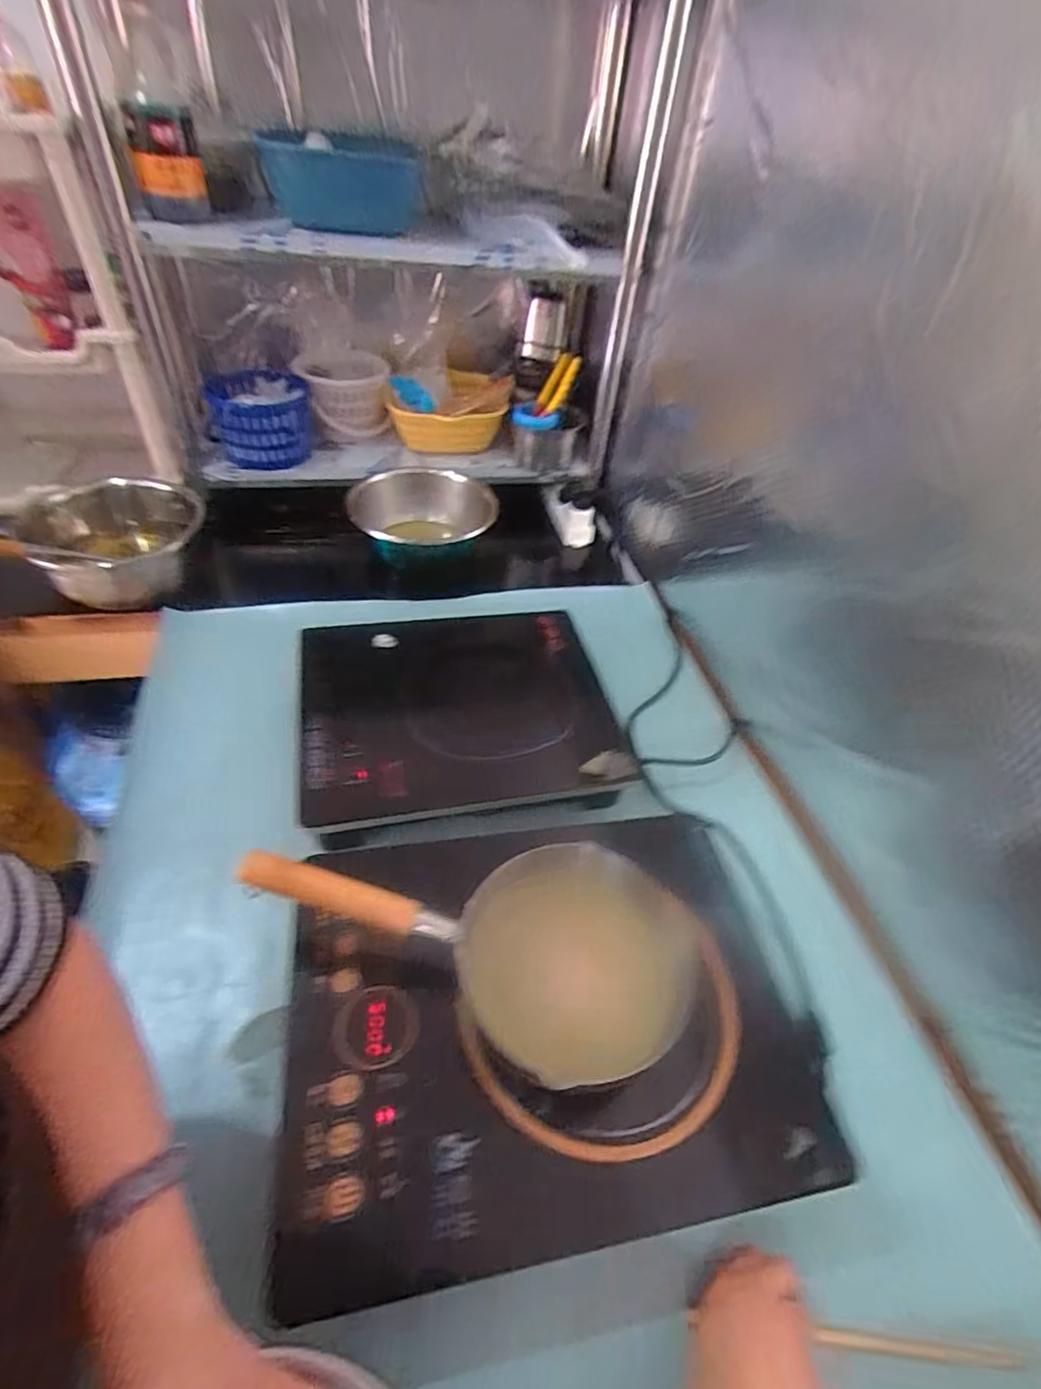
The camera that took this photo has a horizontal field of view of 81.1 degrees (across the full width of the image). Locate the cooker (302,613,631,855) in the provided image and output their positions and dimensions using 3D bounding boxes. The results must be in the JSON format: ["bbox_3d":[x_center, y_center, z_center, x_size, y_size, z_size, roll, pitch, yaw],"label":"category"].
[{"bbox_3d":[-0.080,0.023,0.782,0.372,0.050,0.334,-6,47,-13],"label":"cooker"}]

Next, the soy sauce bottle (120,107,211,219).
[{"bbox_3d":[-0.477,-0.719,0.826,0.084,0.109,0.069,-14,49,-20],"label":"soy sauce bottle"}]

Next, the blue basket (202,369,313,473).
[{"bbox_3d":[-0.470,-0.492,1.102,0.180,0.112,0.150,-10,48,-17],"label":"blue basket"}]

